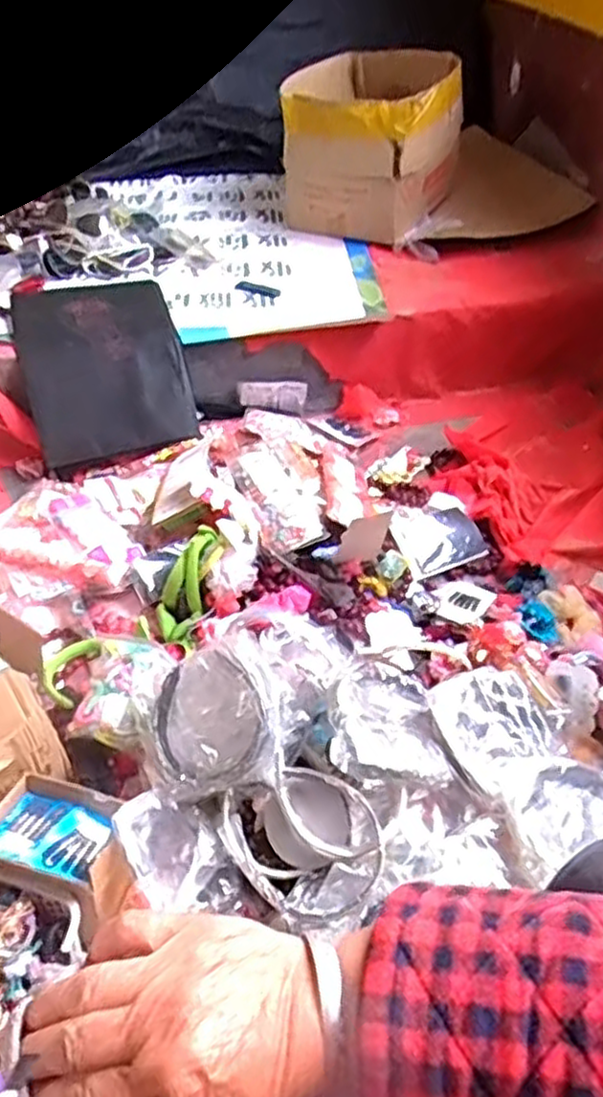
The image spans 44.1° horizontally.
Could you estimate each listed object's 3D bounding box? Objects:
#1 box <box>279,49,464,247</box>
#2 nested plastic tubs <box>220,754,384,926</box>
[{"bbox_3d":[0.163,-0.926,1.708,0.360,0.286,0.427,8,44,8],"label":"box"},{"bbox_3d":[-0.003,0.297,0.776,0.131,0.082,0.178,-34,54,-31],"label":"nested plastic tubs"}]

